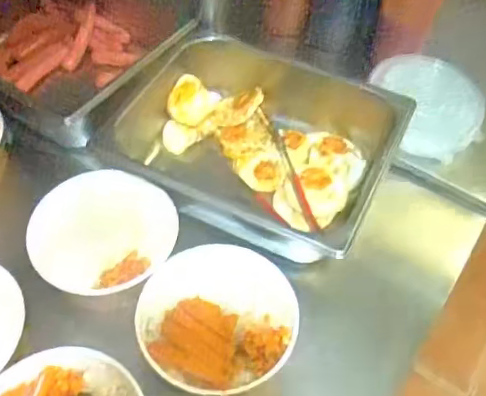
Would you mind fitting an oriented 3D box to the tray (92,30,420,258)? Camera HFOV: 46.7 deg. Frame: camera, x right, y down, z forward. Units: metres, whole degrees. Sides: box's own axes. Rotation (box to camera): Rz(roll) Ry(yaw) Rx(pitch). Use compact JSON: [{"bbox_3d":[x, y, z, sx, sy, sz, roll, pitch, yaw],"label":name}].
[{"bbox_3d":[0.014,-0.077,0.741,0.331,0.094,0.252,25,56,16],"label":"tray"}]

